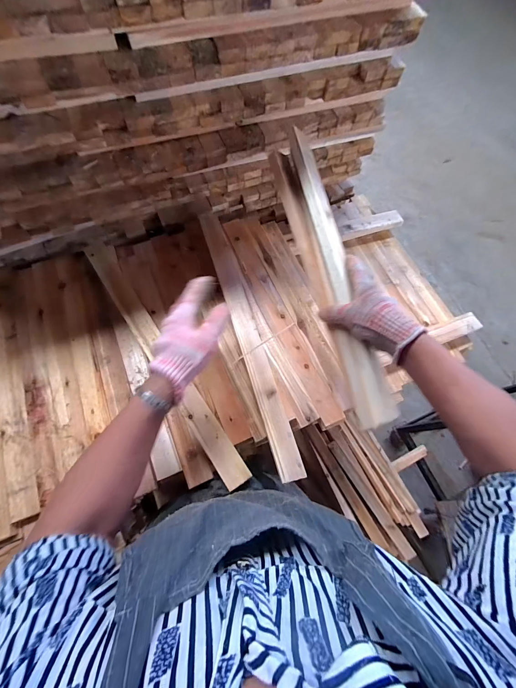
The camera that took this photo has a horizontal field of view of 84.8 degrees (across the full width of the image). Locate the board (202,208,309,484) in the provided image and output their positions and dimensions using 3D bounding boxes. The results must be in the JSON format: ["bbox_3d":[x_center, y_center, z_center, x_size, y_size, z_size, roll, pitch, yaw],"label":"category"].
[{"bbox_3d":[-0.027,-0.038,0.563,0.047,0.021,0.579,-16,70,-9],"label":"board"}]

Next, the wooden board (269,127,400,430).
[{"bbox_3d":[0.113,-0.114,0.446,0.066,0.035,0.475,-13,79,-8],"label":"wooden board"}]

